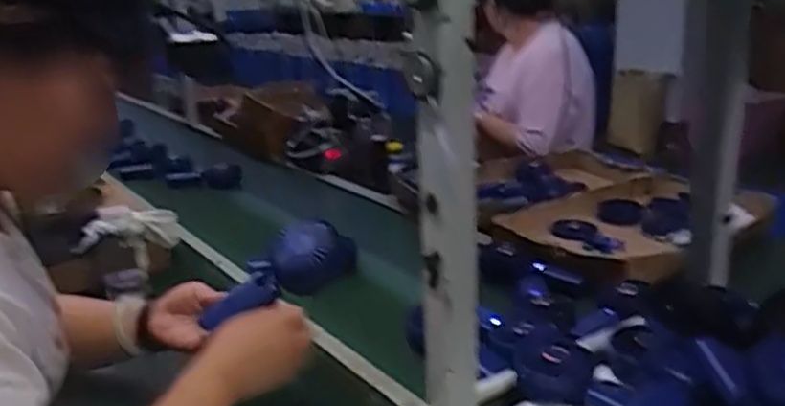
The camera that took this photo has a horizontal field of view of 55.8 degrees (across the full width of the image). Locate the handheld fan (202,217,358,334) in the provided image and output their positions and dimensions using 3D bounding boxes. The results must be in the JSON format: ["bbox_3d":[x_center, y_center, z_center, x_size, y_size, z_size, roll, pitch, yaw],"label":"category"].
[{"bbox_3d":[-0.126,0.080,0.824,0.172,0.061,0.063,-27,22,-11],"label":"handheld fan"}]

